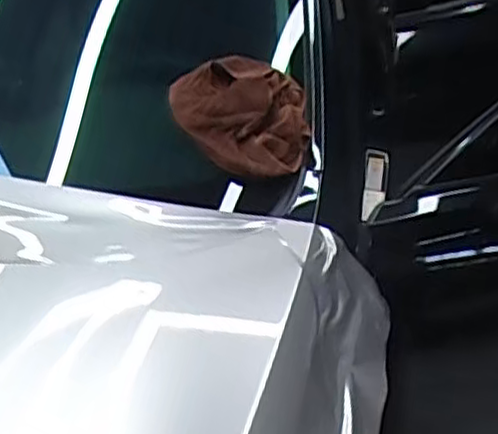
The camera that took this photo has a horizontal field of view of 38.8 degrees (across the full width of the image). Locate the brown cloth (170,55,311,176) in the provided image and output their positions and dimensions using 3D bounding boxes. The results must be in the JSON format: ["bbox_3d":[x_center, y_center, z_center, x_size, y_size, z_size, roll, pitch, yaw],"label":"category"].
[{"bbox_3d":[-0.015,-0.160,1.100,0.208,0.120,0.196,-2,27,-2],"label":"brown cloth"}]

